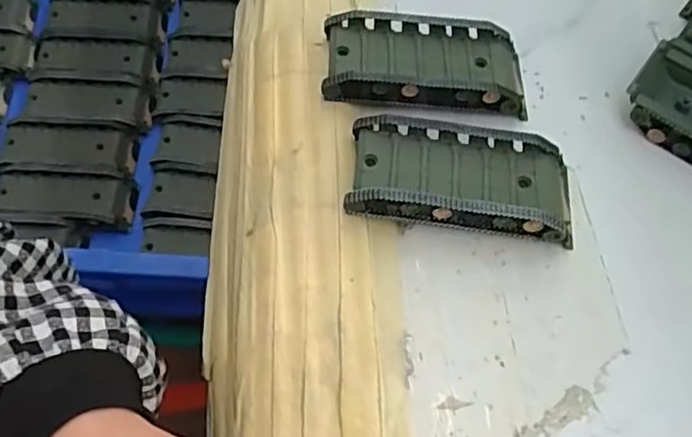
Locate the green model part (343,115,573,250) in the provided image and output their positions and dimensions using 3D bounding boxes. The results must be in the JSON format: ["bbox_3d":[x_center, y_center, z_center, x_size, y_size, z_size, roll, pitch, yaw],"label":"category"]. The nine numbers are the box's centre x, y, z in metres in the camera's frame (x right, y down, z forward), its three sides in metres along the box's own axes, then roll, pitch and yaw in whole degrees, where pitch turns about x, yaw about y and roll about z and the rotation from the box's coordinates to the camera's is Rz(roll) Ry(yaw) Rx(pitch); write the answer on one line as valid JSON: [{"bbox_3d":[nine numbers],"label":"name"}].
[{"bbox_3d":[0.050,-0.017,0.268,0.094,0.022,0.044,7,60,0],"label":"green model part"}]

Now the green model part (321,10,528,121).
[{"bbox_3d":[0.038,-0.073,0.297,0.094,0.021,0.043,3,60,-2],"label":"green model part"}]

